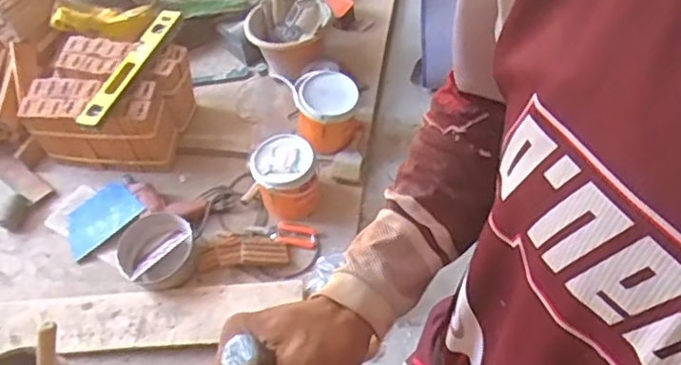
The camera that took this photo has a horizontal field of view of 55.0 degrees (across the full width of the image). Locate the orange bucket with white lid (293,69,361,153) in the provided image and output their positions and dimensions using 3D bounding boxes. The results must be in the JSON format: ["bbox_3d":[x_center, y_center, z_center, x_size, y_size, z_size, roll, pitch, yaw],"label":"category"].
[{"bbox_3d":[-0.032,-0.184,1.767,0.164,0.171,0.172,-3,53,4],"label":"orange bucket with white lid"}]

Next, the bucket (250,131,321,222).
[{"bbox_3d":[-0.142,-0.017,1.664,0.157,0.163,0.173,-17,53,-8],"label":"bucket"}]

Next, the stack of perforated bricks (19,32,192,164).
[{"bbox_3d":[-0.624,-0.210,1.807,0.368,0.231,0.299,6,54,10],"label":"stack of perforated bricks"}]

